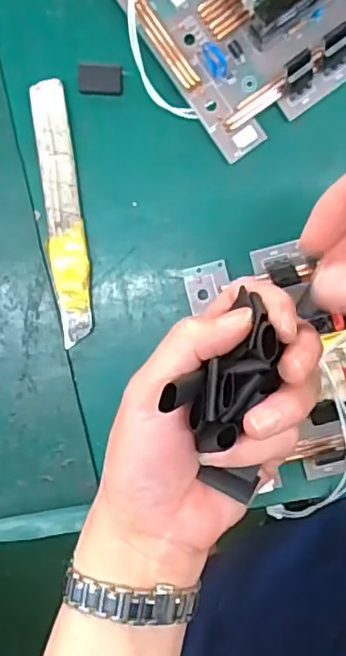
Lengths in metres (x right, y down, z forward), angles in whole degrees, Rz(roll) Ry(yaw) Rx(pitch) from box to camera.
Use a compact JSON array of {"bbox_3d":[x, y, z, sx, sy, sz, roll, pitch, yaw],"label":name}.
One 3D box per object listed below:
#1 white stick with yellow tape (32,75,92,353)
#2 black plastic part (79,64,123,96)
[{"bbox_3d":[-0.065,-0.067,0.368,0.023,0.010,0.150,-7,95,4],"label":"white stick with yellow tape"},{"bbox_3d":[-0.042,-0.144,0.362,0.025,0.004,0.017,4,96,3],"label":"black plastic part"}]

